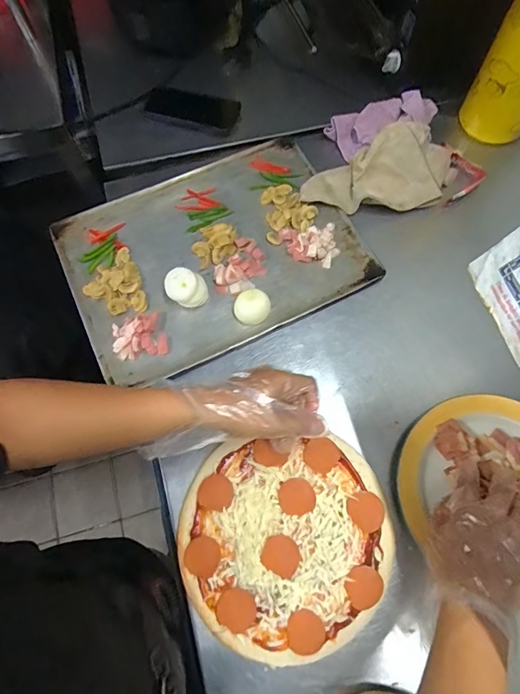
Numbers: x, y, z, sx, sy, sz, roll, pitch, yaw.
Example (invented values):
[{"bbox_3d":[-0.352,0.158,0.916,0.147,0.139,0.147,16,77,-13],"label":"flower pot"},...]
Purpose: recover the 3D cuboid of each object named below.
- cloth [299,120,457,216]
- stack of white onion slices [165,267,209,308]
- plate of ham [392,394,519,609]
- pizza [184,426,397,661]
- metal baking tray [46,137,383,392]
[{"bbox_3d":[0.207,-0.279,0.671,0.263,0.042,0.150,-32,73,-8],"label":"cloth"},{"bbox_3d":[-0.110,-0.086,0.598,0.058,0.042,0.050,19,73,9],"label":"stack of white onion slices"},{"bbox_3d":[0.299,0.172,0.508,0.236,0.028,0.215,0,69,0],"label":"plate of ham"},{"bbox_3d":[0.031,0.241,0.492,0.249,0.025,0.236,0,69,0],"label":"pizza"},{"bbox_3d":[-0.077,-0.156,0.637,0.444,0.029,0.335,-25,71,-10],"label":"metal baking tray"}]

